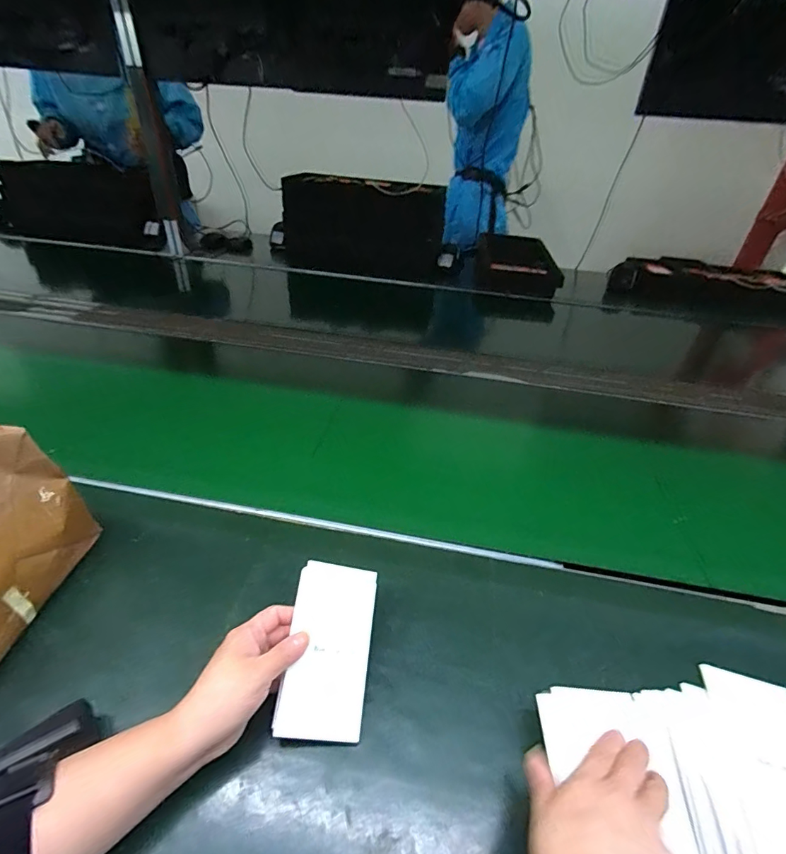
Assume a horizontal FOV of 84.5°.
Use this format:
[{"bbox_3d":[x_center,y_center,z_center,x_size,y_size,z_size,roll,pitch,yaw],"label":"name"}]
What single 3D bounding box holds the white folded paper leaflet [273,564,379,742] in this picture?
[{"bbox_3d":[-0.054,0.186,0.369,0.068,0.008,0.132,10,56,-5],"label":"white folded paper leaflet"}]

